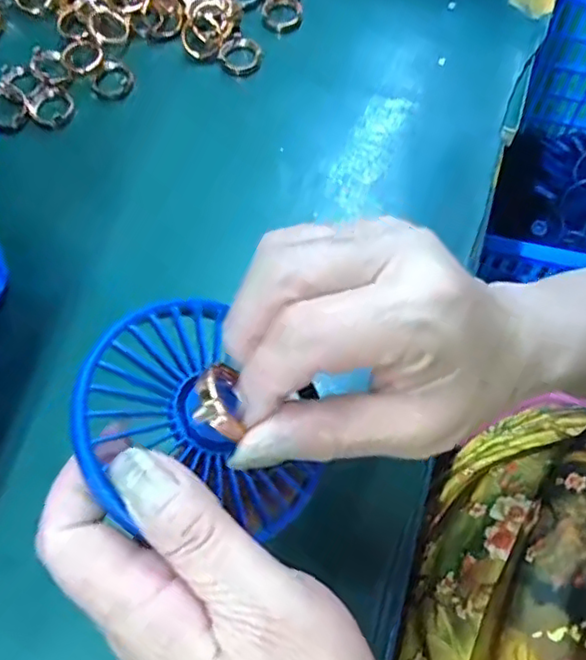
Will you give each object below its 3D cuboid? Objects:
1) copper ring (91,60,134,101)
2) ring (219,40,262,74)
[{"bbox_3d":[-0.118,-0.164,0.411,0.028,0.014,0.022,13,69,9],"label":"copper ring"},{"bbox_3d":[-0.035,-0.182,0.413,0.028,0.009,0.023,-1,67,3],"label":"ring"}]

